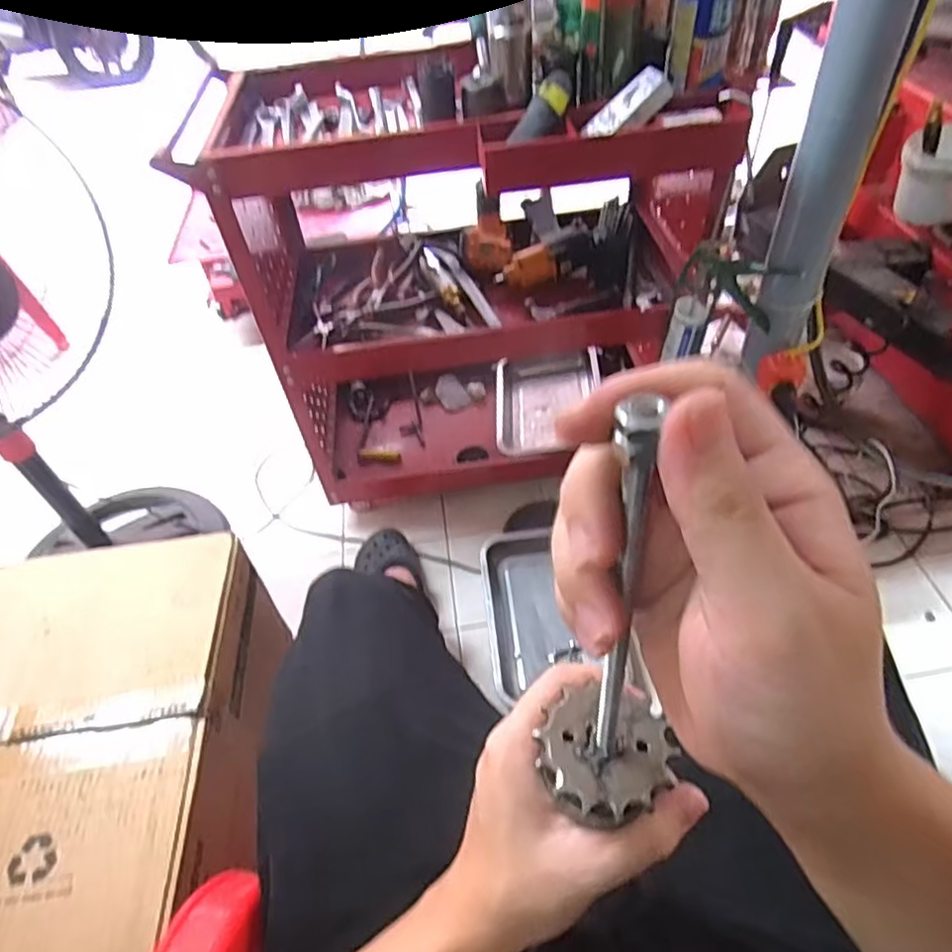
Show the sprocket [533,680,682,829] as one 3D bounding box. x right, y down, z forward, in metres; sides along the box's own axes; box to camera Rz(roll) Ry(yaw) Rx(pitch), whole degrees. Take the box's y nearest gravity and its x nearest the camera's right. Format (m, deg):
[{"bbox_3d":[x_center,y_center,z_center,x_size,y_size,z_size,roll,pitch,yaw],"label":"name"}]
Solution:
[{"bbox_3d":[0.051,0.110,0.261,0.051,0.005,0.049,-3,48,4],"label":"sprocket"}]

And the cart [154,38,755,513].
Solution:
[{"bbox_3d":[-0.002,-0.321,1.143,0.723,0.692,0.409,-9,48,-2],"label":"cart"}]

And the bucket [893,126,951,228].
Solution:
[{"bbox_3d":[0.779,-0.506,1.090,0.124,0.131,0.119,27,56,27],"label":"bucket"}]

